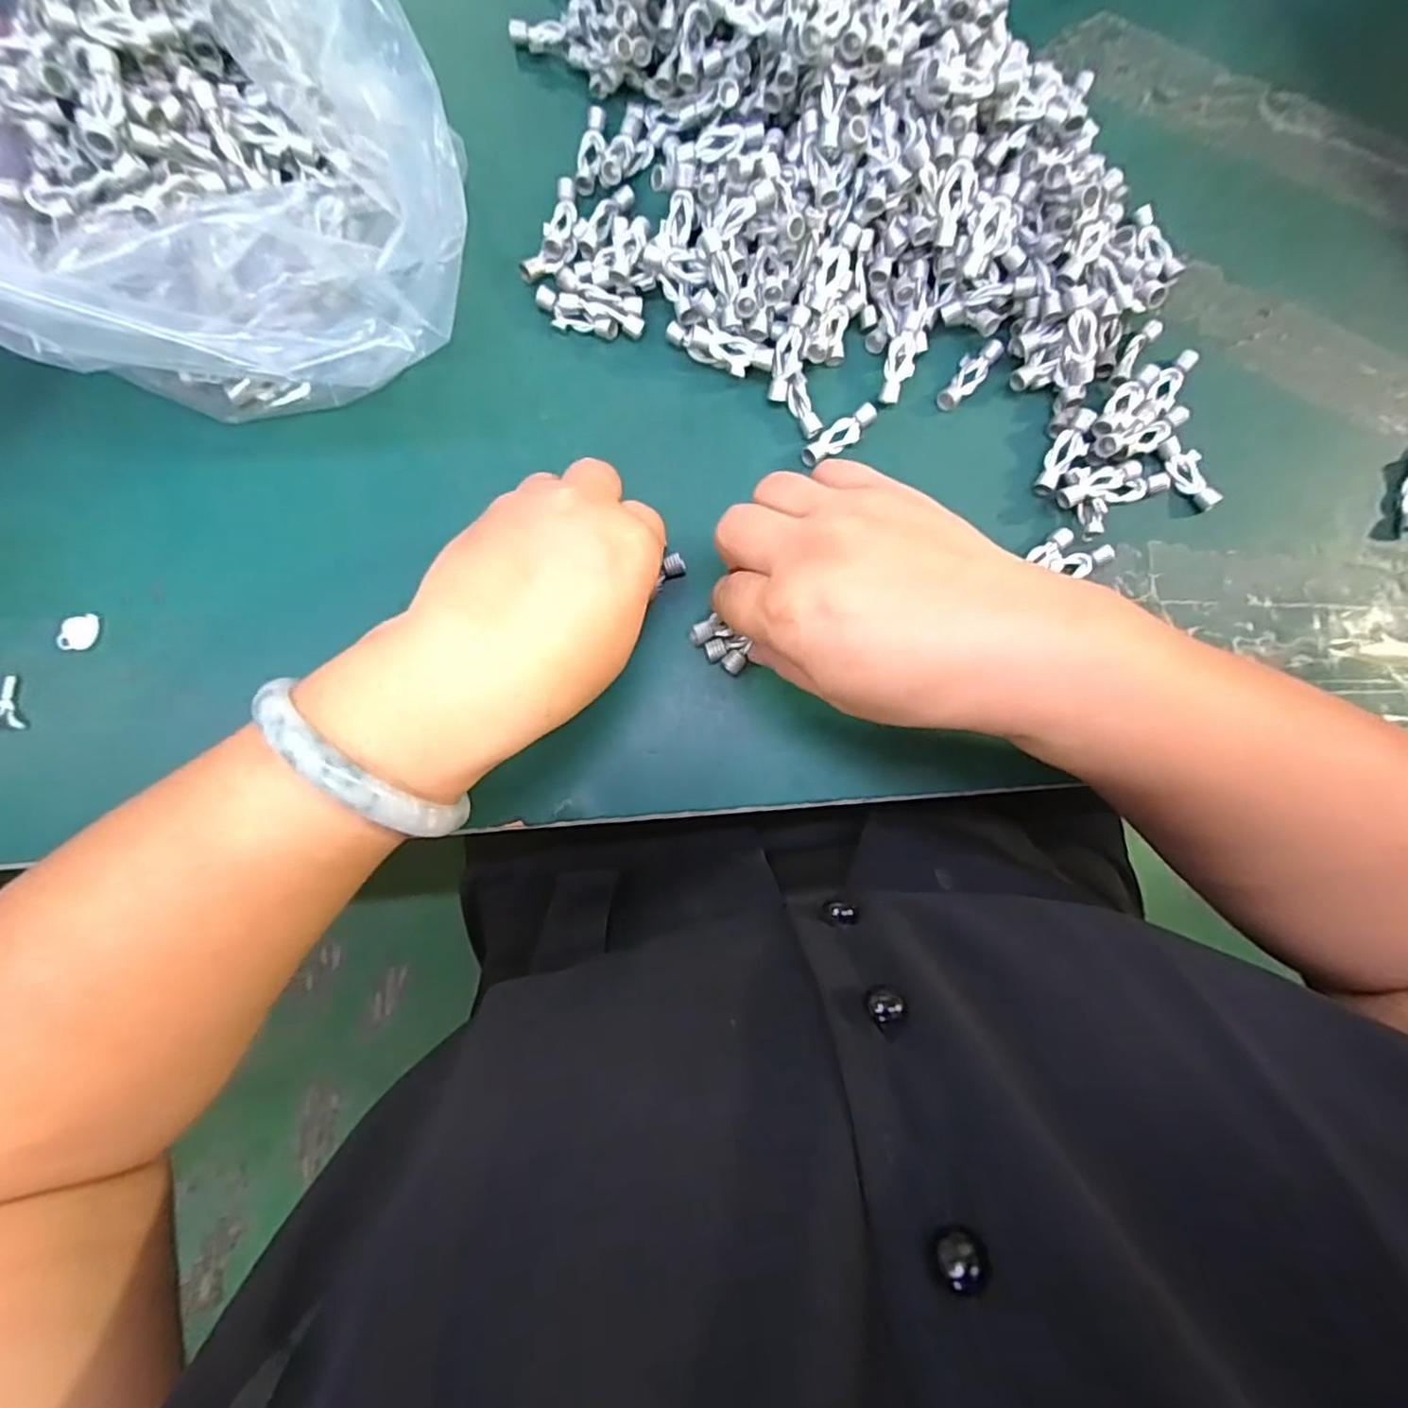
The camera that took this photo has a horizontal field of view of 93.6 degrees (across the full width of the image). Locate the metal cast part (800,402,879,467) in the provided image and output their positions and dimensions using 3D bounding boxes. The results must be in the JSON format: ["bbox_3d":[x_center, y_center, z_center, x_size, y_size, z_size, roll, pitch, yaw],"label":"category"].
[{"bbox_3d":[0.060,-0.119,0.294,0.039,0.007,0.011,-39,88,-5],"label":"metal cast part"}]

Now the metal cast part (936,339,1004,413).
[{"bbox_3d":[0.119,-0.149,0.299,0.013,0.009,0.036,39,85,1],"label":"metal cast part"}]

